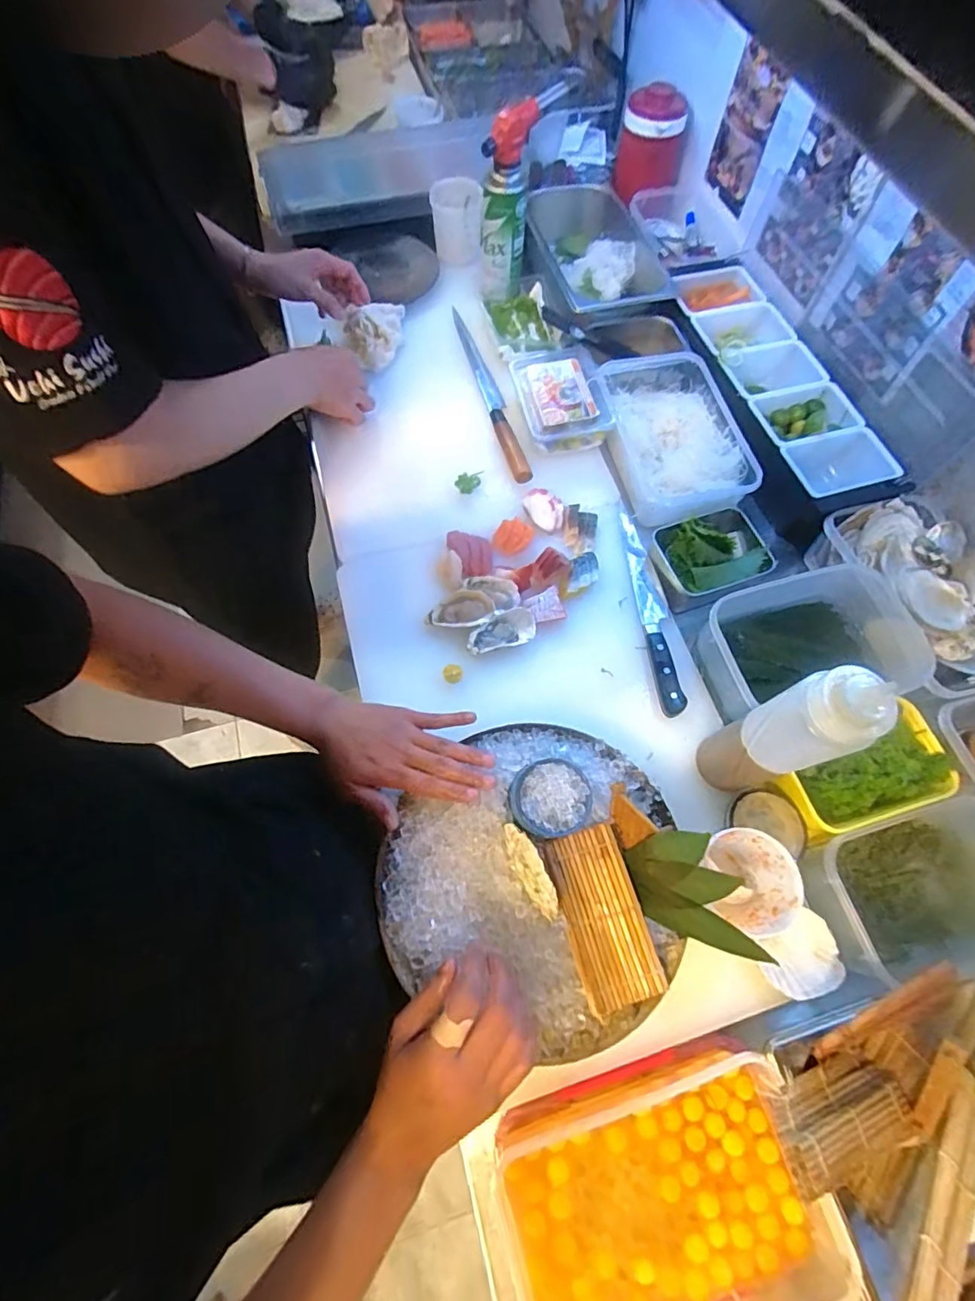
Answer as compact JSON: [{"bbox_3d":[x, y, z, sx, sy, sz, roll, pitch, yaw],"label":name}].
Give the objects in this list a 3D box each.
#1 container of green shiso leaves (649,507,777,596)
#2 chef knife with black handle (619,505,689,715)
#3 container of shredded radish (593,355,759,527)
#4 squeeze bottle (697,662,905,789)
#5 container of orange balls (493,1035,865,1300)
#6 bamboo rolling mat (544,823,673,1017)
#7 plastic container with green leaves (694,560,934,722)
[{"bbox_3d":[0.291,-0.128,0.703,0.141,0.052,0.104,-18,69,-10],"label":"container of green shiso leaves"},{"bbox_3d":[0.203,-0.066,0.672,0.035,0.017,0.299,-3,67,-4],"label":"chef knife with black handle"},{"bbox_3d":[0.261,-0.301,0.771,0.171,0.043,0.269,-12,68,-7],"label":"container of shredded radish"},{"bbox_3d":[0.261,0.080,0.491,0.053,0.233,0.064,-19,69,-10],"label":"squeeze bottle"},{"bbox_3d":[0.138,0.448,0.429,0.244,0.059,0.185,-15,68,-9],"label":"container of orange balls"},{"bbox_3d":[0.102,0.233,0.482,0.067,0.006,0.140,-14,68,-8],"label":"bamboo rolling mat"},{"bbox_3d":[0.366,-0.010,0.622,0.231,0.062,0.147,-9,68,-6],"label":"plastic container with green leaves"}]

